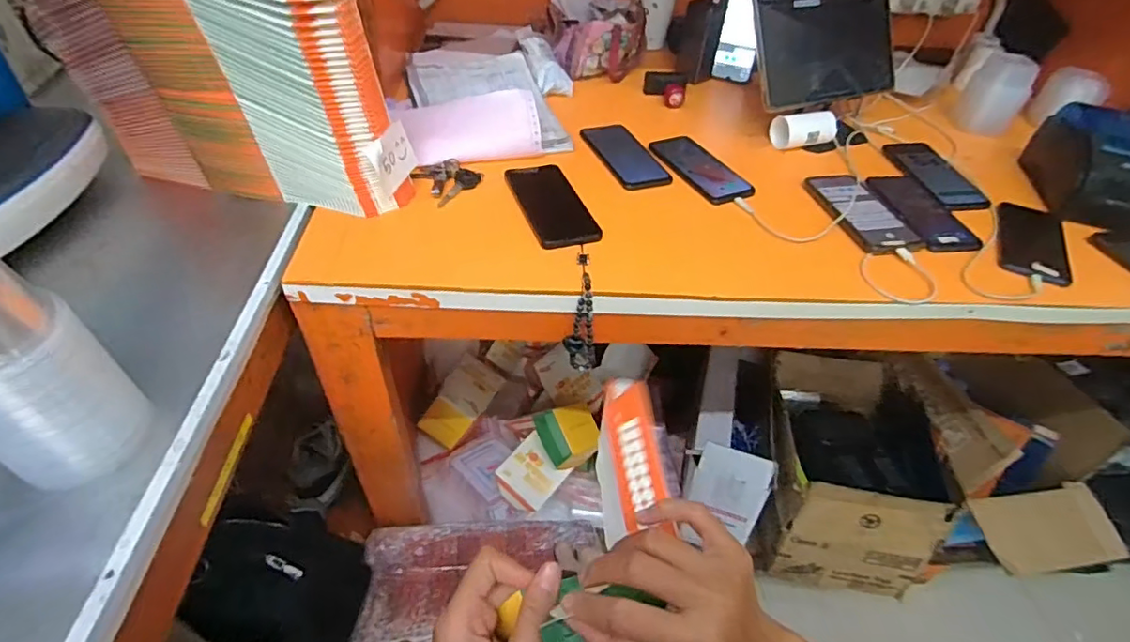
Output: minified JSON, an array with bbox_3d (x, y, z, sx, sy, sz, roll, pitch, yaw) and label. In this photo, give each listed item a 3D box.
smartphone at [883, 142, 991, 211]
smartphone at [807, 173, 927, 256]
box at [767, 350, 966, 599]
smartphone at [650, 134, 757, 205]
[{"bbox_3d":[0.542,-0.219,0.812,0.066,0.015,0.171,-4,46,-8],"label":"smartphone"},{"bbox_3d":[0.385,-0.146,0.725,0.077,0.014,0.176,-7,46,-11],"label":"smartphone"},{"bbox_3d":[0.540,0.278,1.108,0.311,0.260,0.405,8,45,4],"label":"box"},{"bbox_3d":[0.194,-0.223,0.799,0.082,0.011,0.171,-18,49,-21],"label":"smartphone"}]

